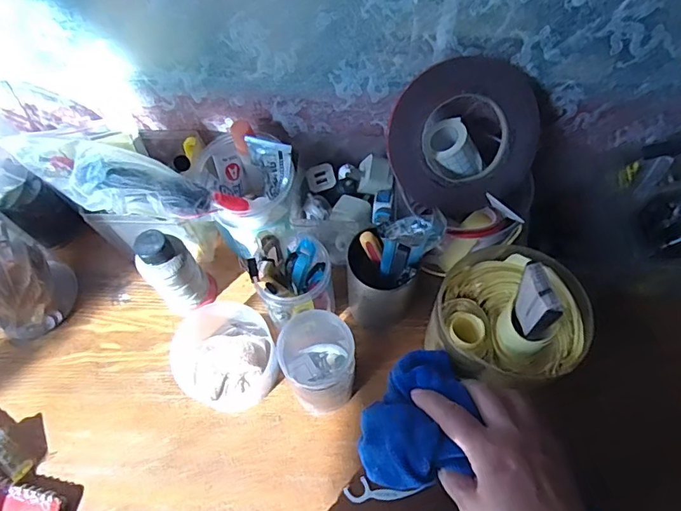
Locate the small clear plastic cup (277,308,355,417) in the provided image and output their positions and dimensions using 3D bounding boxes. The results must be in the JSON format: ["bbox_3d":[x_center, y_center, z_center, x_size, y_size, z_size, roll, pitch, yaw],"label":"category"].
[{"bbox_3d":[-0.019,0.100,0.453,0.059,0.133,0.062,-1,62,2],"label":"small clear plastic cup"}]

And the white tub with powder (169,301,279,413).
[{"bbox_3d":[-0.116,0.095,0.499,0.094,0.064,0.114,-20,63,-8],"label":"white tub with powder"}]

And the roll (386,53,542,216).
[{"bbox_3d":[0.113,-0.107,0.454,0.140,0.137,0.030,-5,21,-5],"label":"roll"}]

